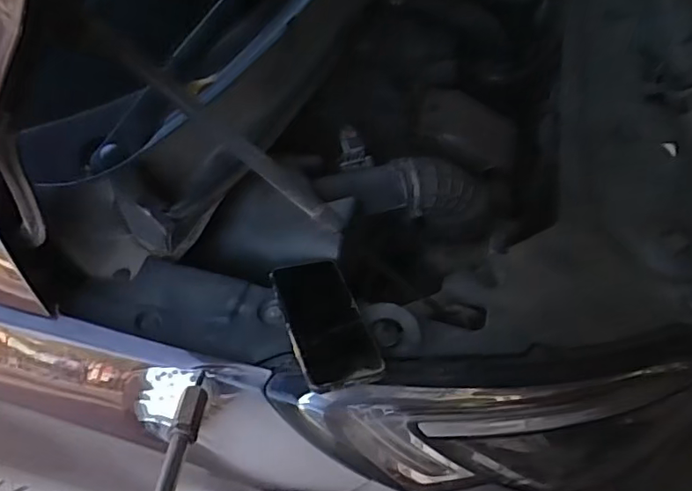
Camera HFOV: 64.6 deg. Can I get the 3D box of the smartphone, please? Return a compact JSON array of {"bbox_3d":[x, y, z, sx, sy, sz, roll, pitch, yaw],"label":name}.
[{"bbox_3d":[-0.022,0.074,0.553,0.076,0.012,0.161,-10,42,-18],"label":"smartphone"}]

